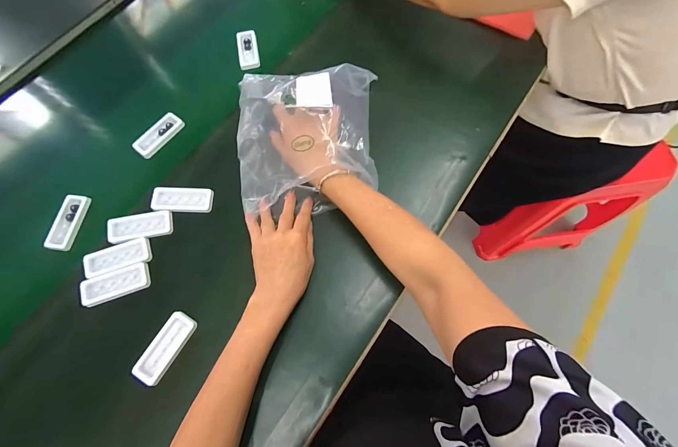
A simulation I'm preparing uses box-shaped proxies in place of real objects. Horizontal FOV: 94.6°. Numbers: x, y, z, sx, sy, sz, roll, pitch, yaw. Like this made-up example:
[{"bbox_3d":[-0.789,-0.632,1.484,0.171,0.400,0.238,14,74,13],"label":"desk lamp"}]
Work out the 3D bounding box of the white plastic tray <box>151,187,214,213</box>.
[{"bbox_3d":[-0.237,-0.038,0.475,0.087,0.013,0.038,2,68,3],"label":"white plastic tray"}]

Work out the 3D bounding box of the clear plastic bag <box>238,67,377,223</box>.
[{"bbox_3d":[-0.049,-0.135,0.469,0.204,0.087,0.232,-3,68,1],"label":"clear plastic bag"}]

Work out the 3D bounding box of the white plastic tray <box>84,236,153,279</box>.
[{"bbox_3d":[-0.315,0.047,0.446,0.088,0.013,0.036,-18,69,-5],"label":"white plastic tray"}]

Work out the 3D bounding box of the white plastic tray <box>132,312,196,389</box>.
[{"bbox_3d":[-0.225,0.160,0.405,0.037,0.014,0.086,29,72,13],"label":"white plastic tray"}]

